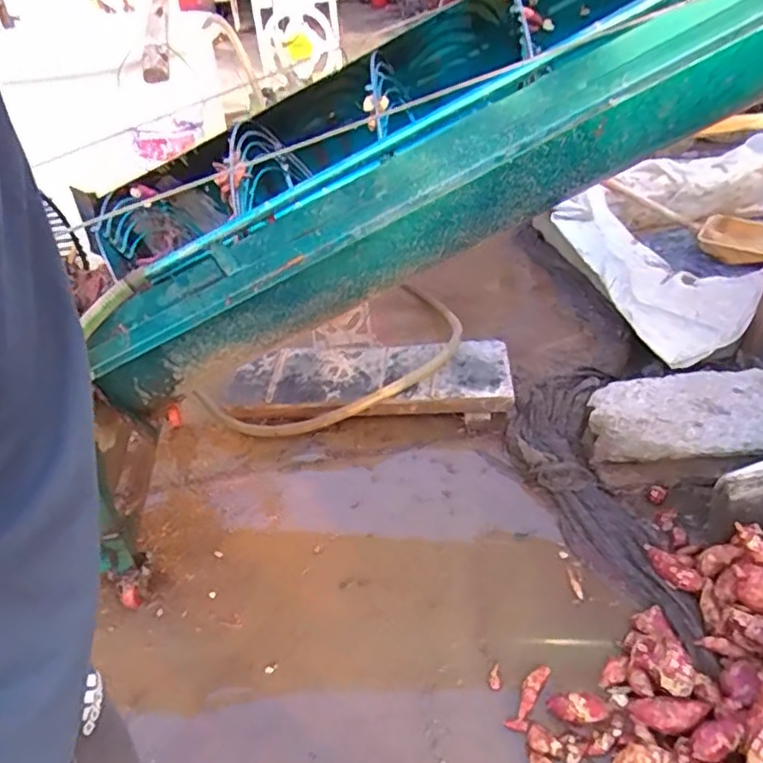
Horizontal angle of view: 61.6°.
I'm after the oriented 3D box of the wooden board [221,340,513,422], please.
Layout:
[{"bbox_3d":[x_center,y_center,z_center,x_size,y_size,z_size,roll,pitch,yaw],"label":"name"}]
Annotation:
[{"bbox_3d":[-0.036,-0.019,1.935,0.824,0.067,0.334,-2,36,7],"label":"wooden board"}]

